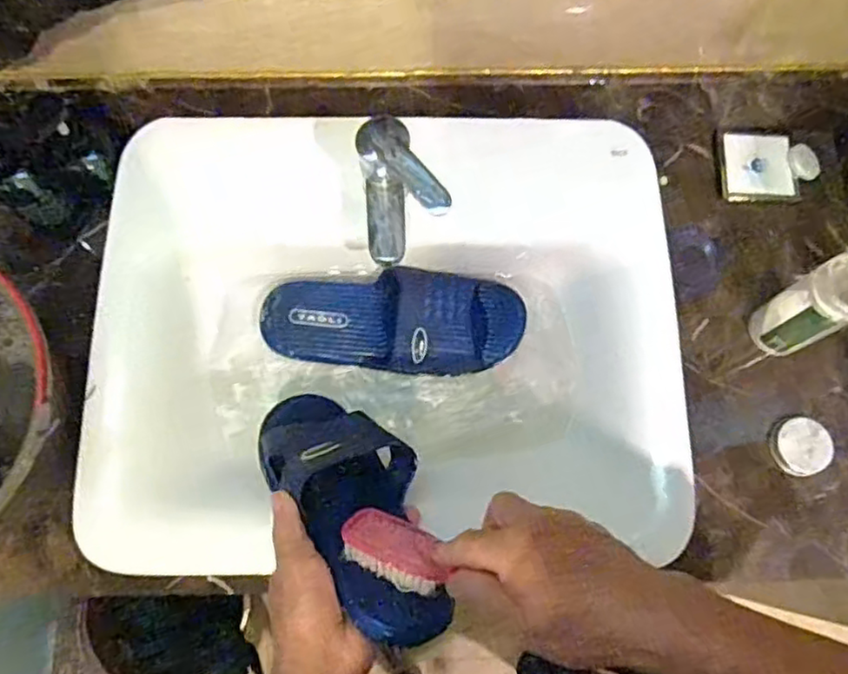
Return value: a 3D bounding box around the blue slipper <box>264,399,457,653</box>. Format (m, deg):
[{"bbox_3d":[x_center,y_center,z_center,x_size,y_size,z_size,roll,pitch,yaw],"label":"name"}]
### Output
[{"bbox_3d":[-0.056,0.138,0.554,0.116,0.071,0.260,-8,47,-27],"label":"blue slipper"}]

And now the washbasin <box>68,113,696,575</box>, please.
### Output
[{"bbox_3d":[-0.039,-0.007,0.686,0.557,0.122,0.428,-2,75,-1],"label":"washbasin"}]

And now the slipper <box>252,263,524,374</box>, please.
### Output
[{"bbox_3d":[-0.034,-0.015,0.694,0.269,0.055,0.101,5,75,1],"label":"slipper"}]

